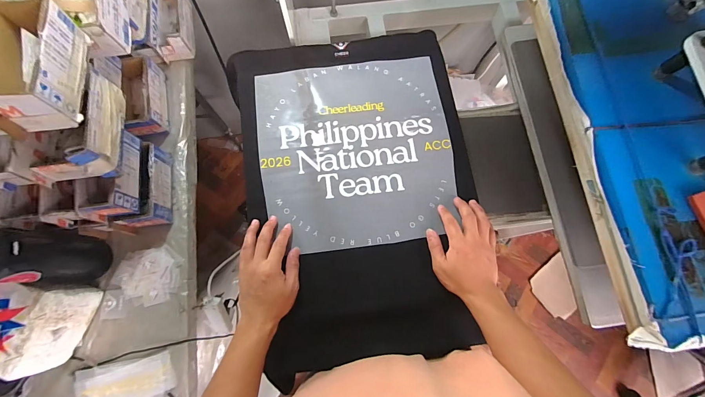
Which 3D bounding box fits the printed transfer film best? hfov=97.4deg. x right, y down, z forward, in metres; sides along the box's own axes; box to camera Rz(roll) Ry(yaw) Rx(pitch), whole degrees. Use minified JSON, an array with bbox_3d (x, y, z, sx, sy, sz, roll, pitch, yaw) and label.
[{"bbox_3d":[0.008,-0.091,0.581,0.350,0.006,0.351,-7,77,-2],"label":"printed transfer film"}]

